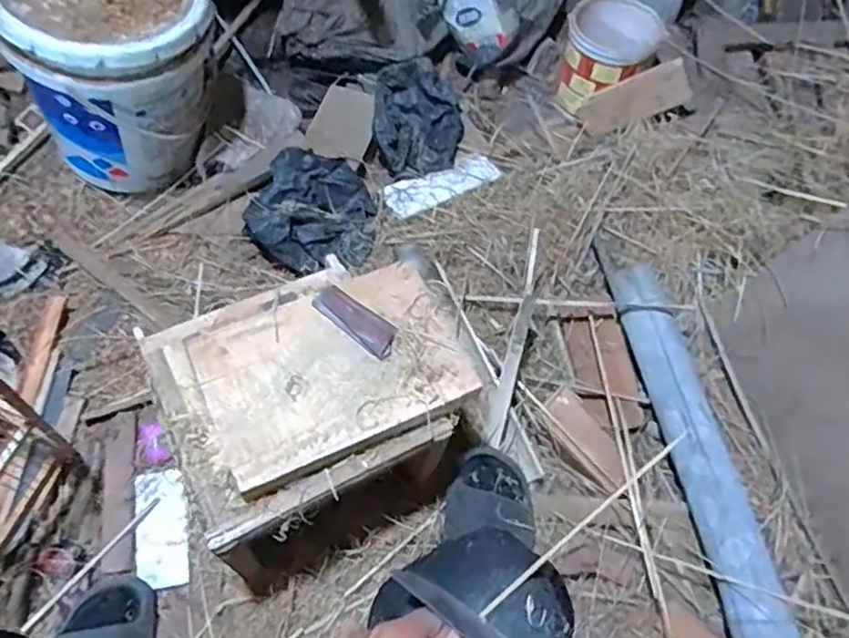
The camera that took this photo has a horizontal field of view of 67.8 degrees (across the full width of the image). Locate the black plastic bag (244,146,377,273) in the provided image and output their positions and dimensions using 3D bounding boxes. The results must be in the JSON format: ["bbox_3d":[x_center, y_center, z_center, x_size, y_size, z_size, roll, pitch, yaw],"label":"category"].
[{"bbox_3d":[-0.201,-0.190,1.120,0.222,0.076,0.212,0,61,-3],"label":"black plastic bag"}]

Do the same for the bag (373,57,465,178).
[{"bbox_3d":[-0.010,-0.393,1.223,0.170,0.084,0.211,3,61,-2],"label":"bag"}]

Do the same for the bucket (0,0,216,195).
[{"bbox_3d":[-0.492,-0.403,1.052,0.298,0.366,0.289,2,61,-3],"label":"bucket"}]

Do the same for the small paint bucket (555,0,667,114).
[{"bbox_3d":[0.365,-0.526,1.296,0.174,0.173,0.179,2,61,-3],"label":"small paint bucket"}]

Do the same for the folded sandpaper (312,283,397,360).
[{"bbox_3d":[-0.079,0.000,0.742,0.109,0.011,0.042,36,65,15],"label":"folded sandpaper"}]

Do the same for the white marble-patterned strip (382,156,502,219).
[{"bbox_3d":[0.031,-0.257,1.201,0.220,0.014,0.078,-24,65,-16],"label":"white marble-patterned strip"}]

